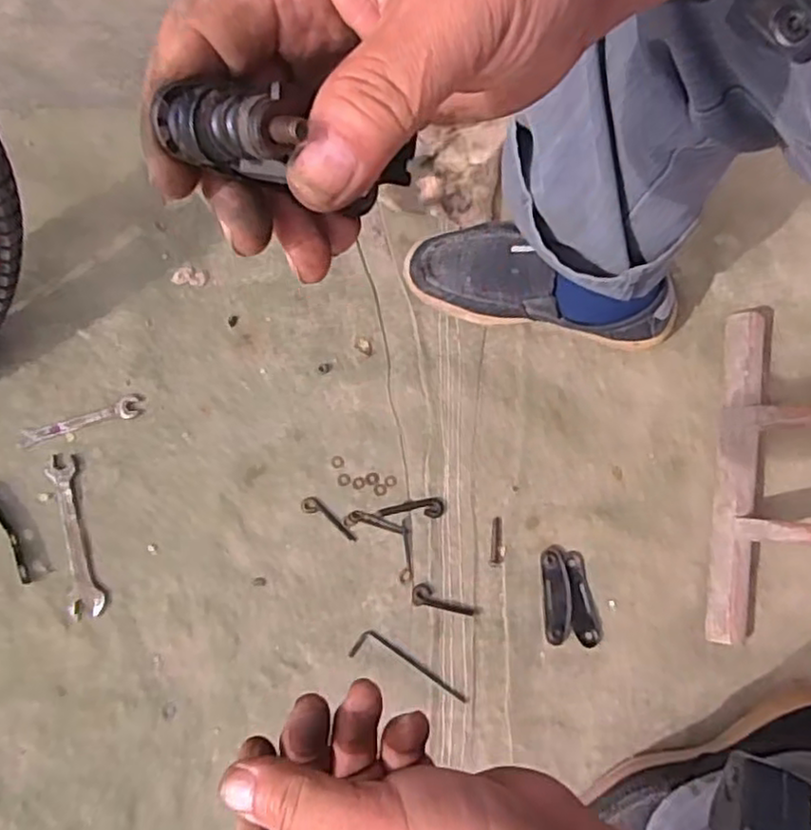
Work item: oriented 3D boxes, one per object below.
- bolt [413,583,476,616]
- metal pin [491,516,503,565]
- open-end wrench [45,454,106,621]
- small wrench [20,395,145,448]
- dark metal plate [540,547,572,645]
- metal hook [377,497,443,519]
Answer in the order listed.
[{"bbox_3d":[0.036,0.175,0.648,0.059,0.004,0.020,11,77,1],"label":"bolt"},{"bbox_3d":[0.089,0.122,0.664,0.010,0.004,0.045,3,77,-1],"label":"metal pin"},{"bbox_3d":[-0.308,0.111,0.632,0.030,0.009,0.150,-15,78,-6],"label":"open-end wrench"},{"bbox_3d":[-0.312,0.006,0.658,0.114,0.004,0.022,-19,79,-7],"label":"small wrench"},{"bbox_3d":[0.145,0.172,0.652,0.029,0.007,0.086,-1,77,-3],"label":"dark metal plate"},{"bbox_3d":[0.005,0.091,0.665,0.064,0.004,0.019,-2,77,-2],"label":"metal hook"}]

